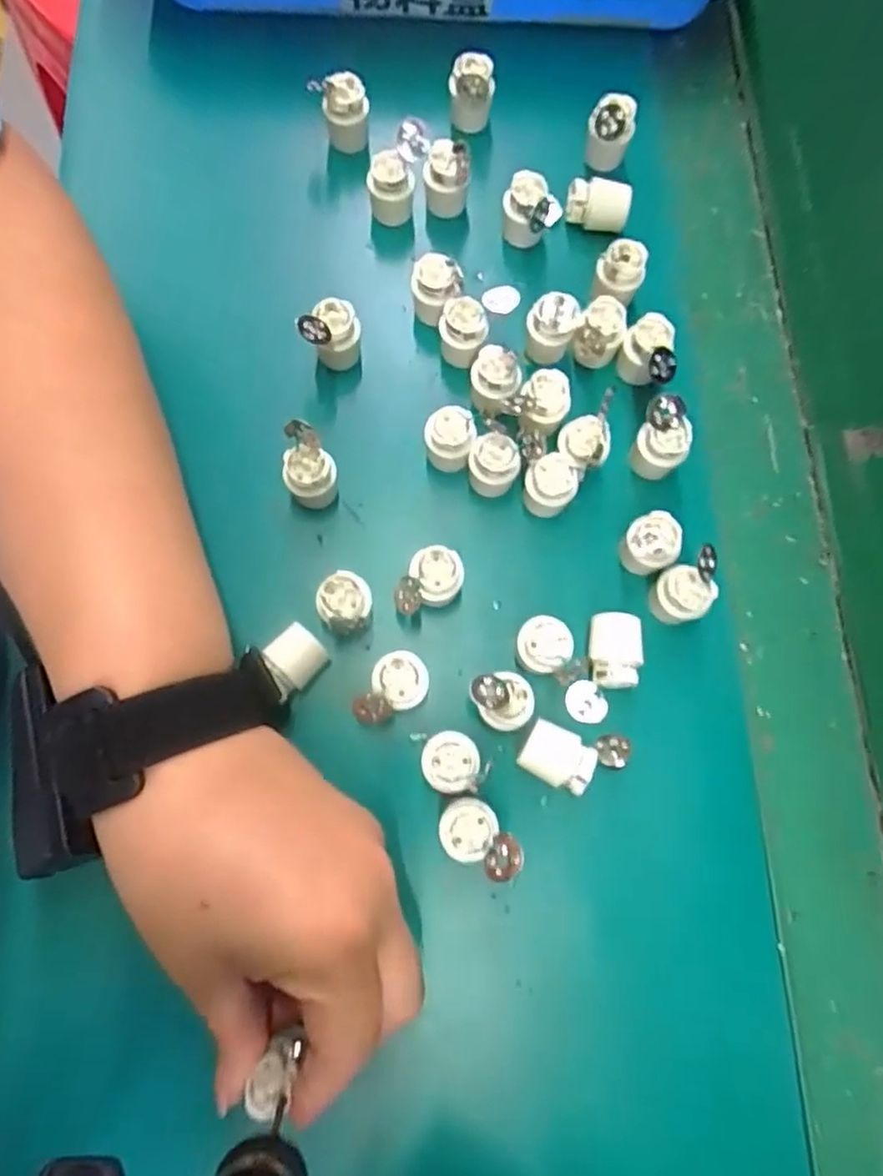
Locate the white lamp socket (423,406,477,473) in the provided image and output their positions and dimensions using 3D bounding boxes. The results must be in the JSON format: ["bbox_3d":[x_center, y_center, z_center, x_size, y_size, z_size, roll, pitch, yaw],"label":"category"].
[{"bbox_3d":[0.003,-0.063,0.289,0.020,0.030,0.018,9,75,-2],"label":"white lamp socket"}]

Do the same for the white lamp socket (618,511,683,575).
[{"bbox_3d":[0.087,-0.018,0.281,0.021,0.029,0.018,36,76,5],"label":"white lamp socket"}]

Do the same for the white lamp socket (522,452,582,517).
[{"bbox_3d":[0.046,-0.043,0.284,0.021,0.025,0.019,21,75,2],"label":"white lamp socket"}]

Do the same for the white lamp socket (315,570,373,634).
[{"bbox_3d":[-0.037,0.008,0.270,0.021,0.027,0.021,1,75,-4],"label":"white lamp socket"}]

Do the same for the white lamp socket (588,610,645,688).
[{"bbox_3d":[0.069,0.026,0.272,0.019,0.019,0.029,6,75,-3],"label":"white lamp socket"}]

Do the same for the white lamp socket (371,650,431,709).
[{"bbox_3d":[-0.016,0.037,0.265,0.021,0.025,0.020,1,75,-4],"label":"white lamp socket"}]

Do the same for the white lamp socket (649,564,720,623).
[{"bbox_3d":[0.096,0.004,0.275,0.018,0.027,0.021,-39,81,-13],"label":"white lamp socket"}]

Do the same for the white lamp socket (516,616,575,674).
[{"bbox_3d":[0.040,0.024,0.267,0.021,0.023,0.022,1,75,-4],"label":"white lamp socket"}]

